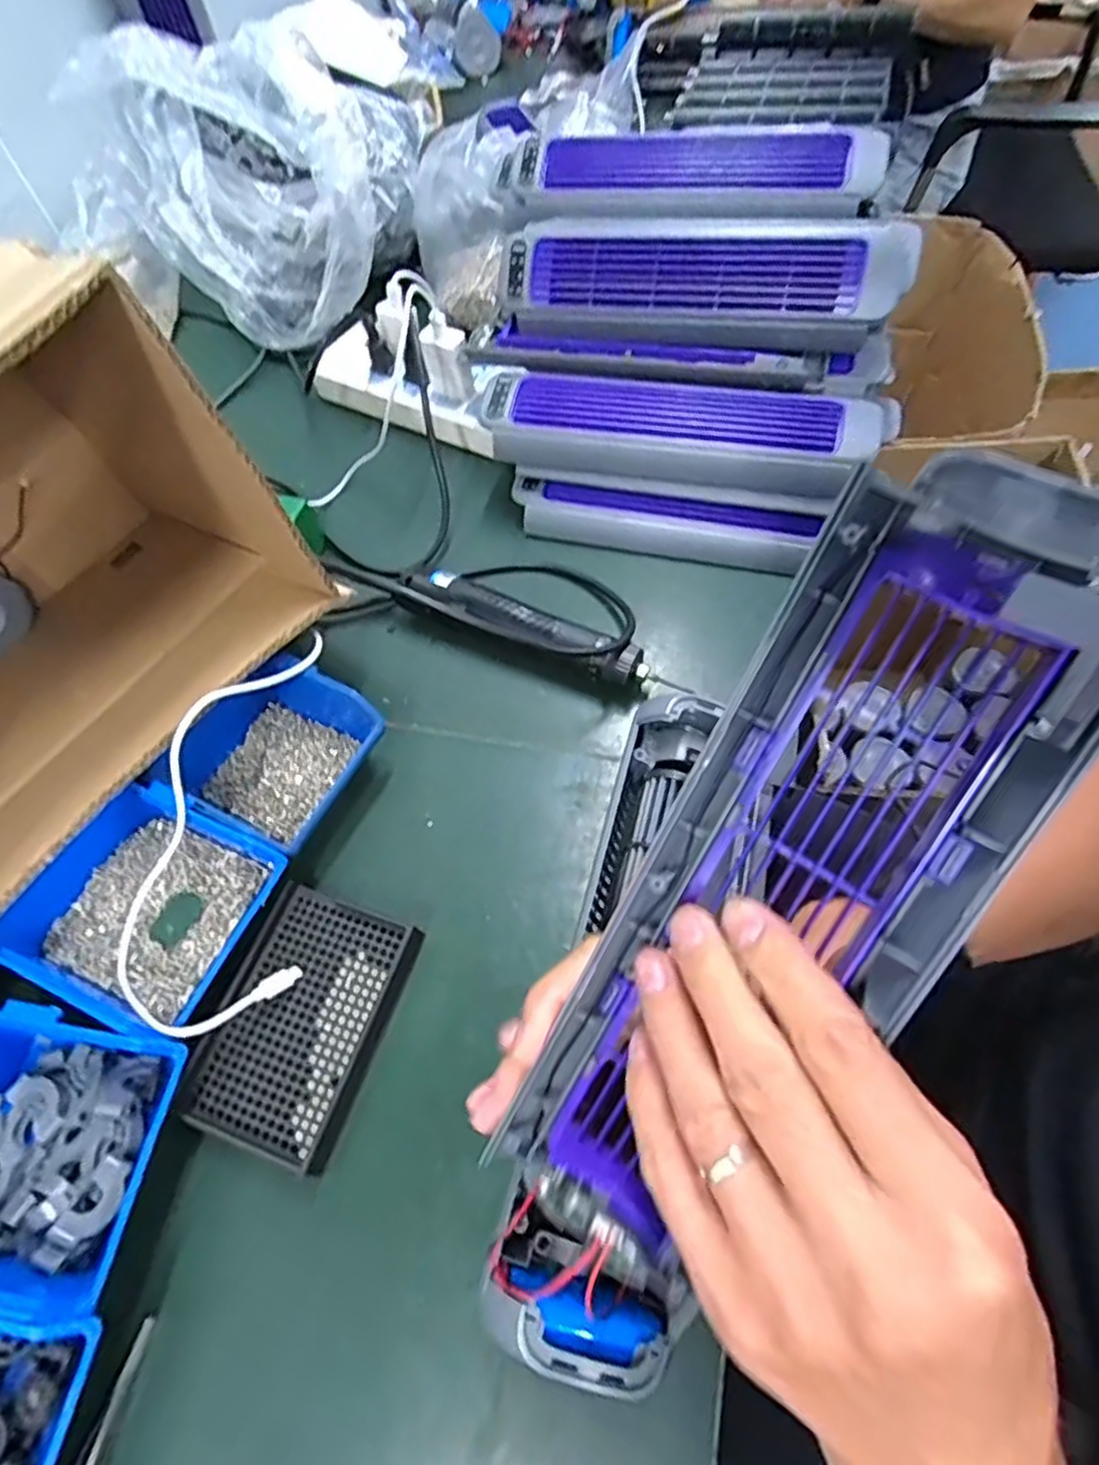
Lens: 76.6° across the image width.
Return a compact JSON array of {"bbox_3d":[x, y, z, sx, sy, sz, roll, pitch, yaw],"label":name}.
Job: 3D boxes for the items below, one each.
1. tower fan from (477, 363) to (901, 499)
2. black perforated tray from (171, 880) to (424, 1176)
[{"bbox_3d":[0.097,-0.236,0.538,0.301,0.048,0.078,9,62,11],"label":"tower fan"},{"bbox_3d":[-0.142,0.161,0.398,0.095,0.010,0.132,15,63,14],"label":"black perforated tray"}]

